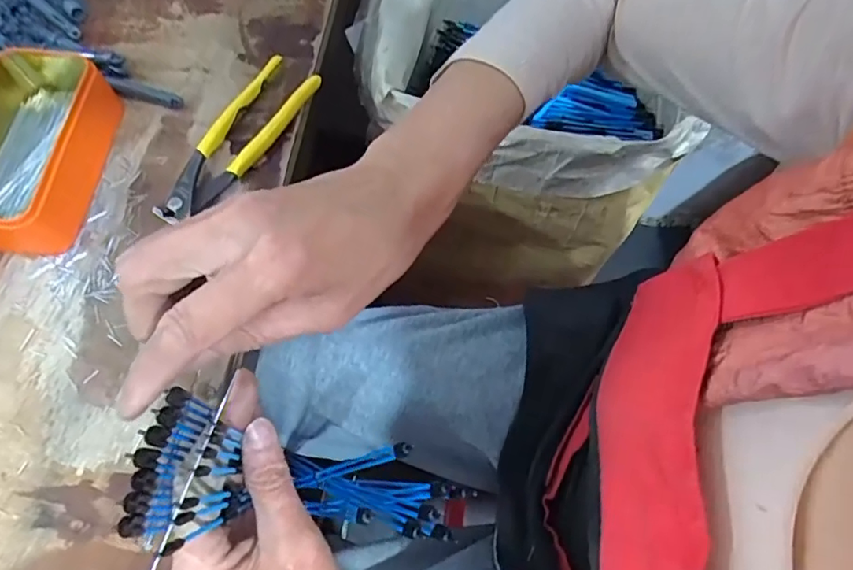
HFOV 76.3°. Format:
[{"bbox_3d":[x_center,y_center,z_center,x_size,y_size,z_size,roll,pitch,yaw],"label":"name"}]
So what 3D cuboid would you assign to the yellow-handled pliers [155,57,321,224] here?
[{"bbox_3d":[-0.149,-0.114,0.422,0.046,0.011,0.161,29,69,10],"label":"yellow-handled pliers"}]

